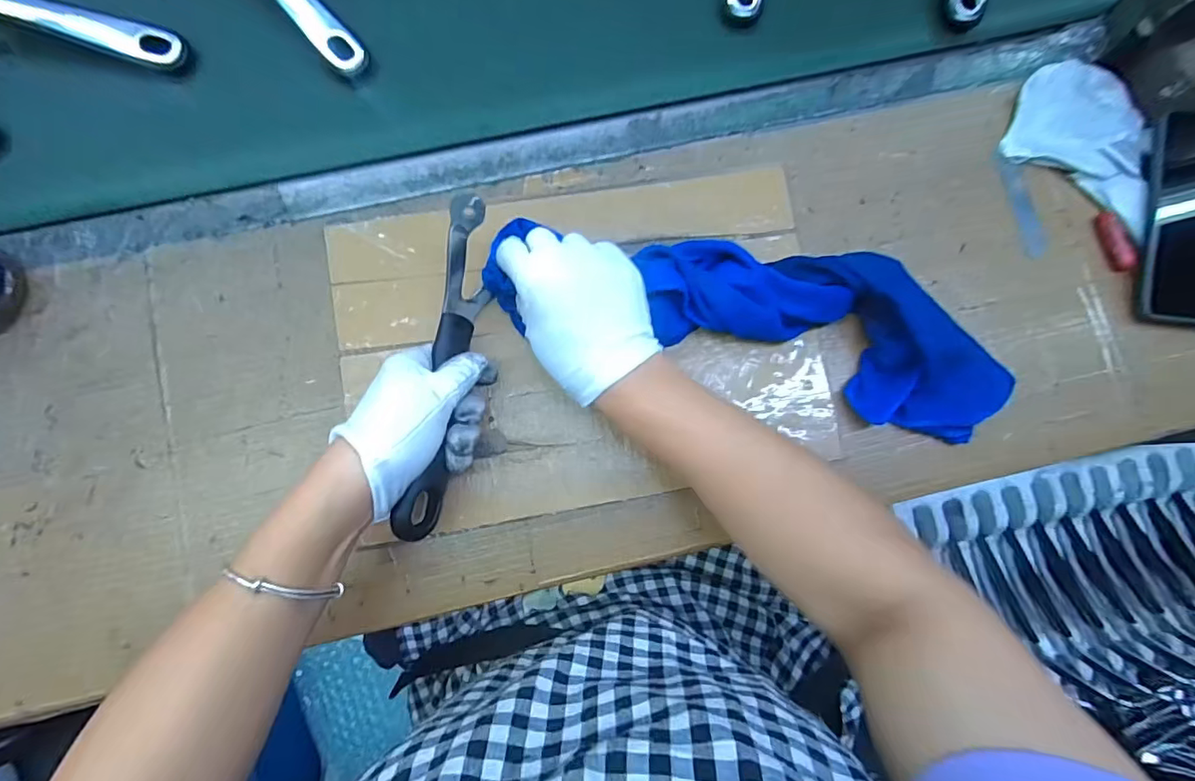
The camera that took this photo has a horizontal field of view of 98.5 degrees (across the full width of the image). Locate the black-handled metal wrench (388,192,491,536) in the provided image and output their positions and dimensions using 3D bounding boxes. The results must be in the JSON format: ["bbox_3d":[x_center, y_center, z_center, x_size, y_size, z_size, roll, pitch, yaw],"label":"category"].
[{"bbox_3d":[-0.102,-0.015,0.351,0.028,0.044,0.227,6,82,-1],"label":"black-handled metal wrench"}]

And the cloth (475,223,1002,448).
[{"bbox_3d":[0.119,-0.063,0.385,0.391,0.039,0.111,16,82,-2],"label":"cloth"}]

